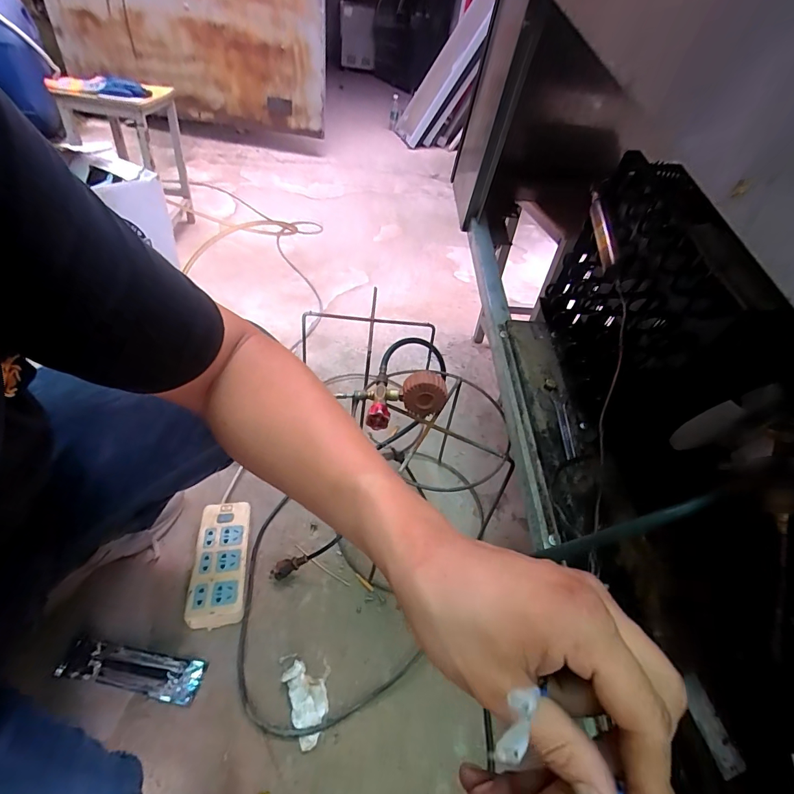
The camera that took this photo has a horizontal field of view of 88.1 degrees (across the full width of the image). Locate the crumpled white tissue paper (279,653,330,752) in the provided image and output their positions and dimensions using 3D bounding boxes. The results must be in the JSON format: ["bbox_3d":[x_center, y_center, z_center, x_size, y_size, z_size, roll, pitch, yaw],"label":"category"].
[{"bbox_3d":[-0.119,0.391,0.538,0.061,0.023,0.106,-3,42,-13],"label":"crumpled white tissue paper"}]

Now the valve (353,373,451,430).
[{"bbox_3d":[0.003,-0.006,0.589,0.116,0.057,0.079,-15,47,-25],"label":"valve"}]

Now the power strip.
[{"bbox_3d":[-0.275,0.259,0.646,0.075,0.038,0.187,-2,42,-12],"label":"power strip"}]

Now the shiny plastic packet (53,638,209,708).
[{"bbox_3d":[-0.345,0.356,0.537,0.176,0.016,0.048,14,35,-2],"label":"shiny plastic packet"}]

